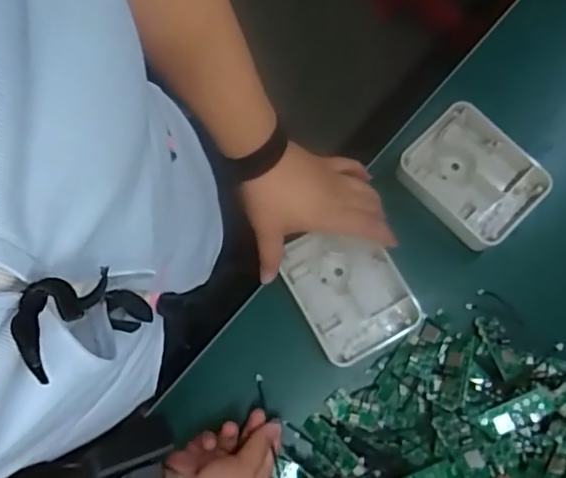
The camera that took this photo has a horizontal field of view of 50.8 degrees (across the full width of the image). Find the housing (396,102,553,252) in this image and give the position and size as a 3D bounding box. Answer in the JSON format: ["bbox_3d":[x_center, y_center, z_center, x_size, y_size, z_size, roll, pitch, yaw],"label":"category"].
[{"bbox_3d":[0.191,-0.062,0.606,0.130,0.040,0.105,44,82,8],"label":"housing"}]

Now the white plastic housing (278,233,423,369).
[{"bbox_3d":[0.063,0.051,0.578,0.096,0.038,0.130,-29,80,-5],"label":"white plastic housing"}]

